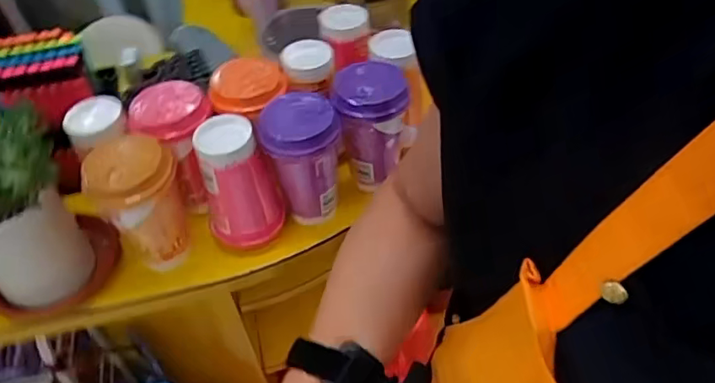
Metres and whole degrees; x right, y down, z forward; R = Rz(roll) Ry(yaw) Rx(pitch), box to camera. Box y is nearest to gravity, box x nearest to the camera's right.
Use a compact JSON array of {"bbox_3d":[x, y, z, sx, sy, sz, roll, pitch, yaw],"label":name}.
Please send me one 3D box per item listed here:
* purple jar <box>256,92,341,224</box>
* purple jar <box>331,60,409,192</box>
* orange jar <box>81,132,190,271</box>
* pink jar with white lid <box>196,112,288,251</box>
[{"bbox_3d":[-0.055,-0.024,0.594,0.077,0.148,0.075,-9,48,-4],"label":"purple jar"},{"bbox_3d":[0.019,-0.072,0.615,0.075,0.130,0.078,4,48,8],"label":"purple jar"},{"bbox_3d":[-0.210,0.013,0.560,0.075,0.131,0.080,-2,48,2],"label":"orange jar"},{"bbox_3d":[-0.123,-0.011,0.572,0.076,0.123,0.071,-2,48,2],"label":"pink jar with white lid"}]

